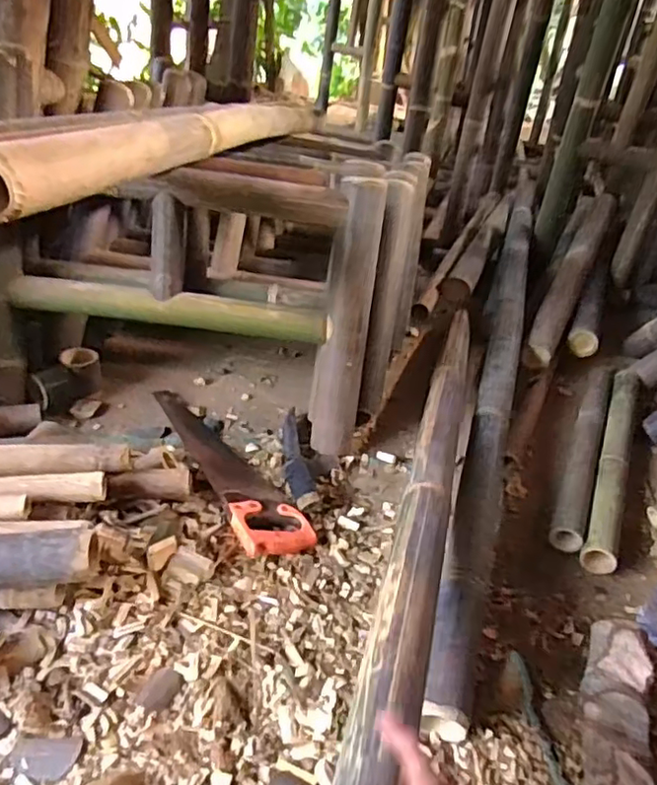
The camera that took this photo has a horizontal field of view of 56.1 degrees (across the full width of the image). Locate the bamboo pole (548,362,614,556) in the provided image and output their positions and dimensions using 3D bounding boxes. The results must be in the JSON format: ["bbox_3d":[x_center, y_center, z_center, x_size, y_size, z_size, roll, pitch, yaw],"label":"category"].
[{"bbox_3d":[0.517,0.107,1.253,0.062,0.052,0.606,20,36,18],"label":"bamboo pole"}]

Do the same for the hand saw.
[{"bbox_3d":[-0.181,0.112,1.108,0.116,0.027,0.488,-12,38,-27],"label":"hand saw"}]

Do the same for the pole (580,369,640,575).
[{"bbox_3d":[0.569,0.123,1.222,0.061,0.070,0.618,20,36,18],"label":"pole"}]

